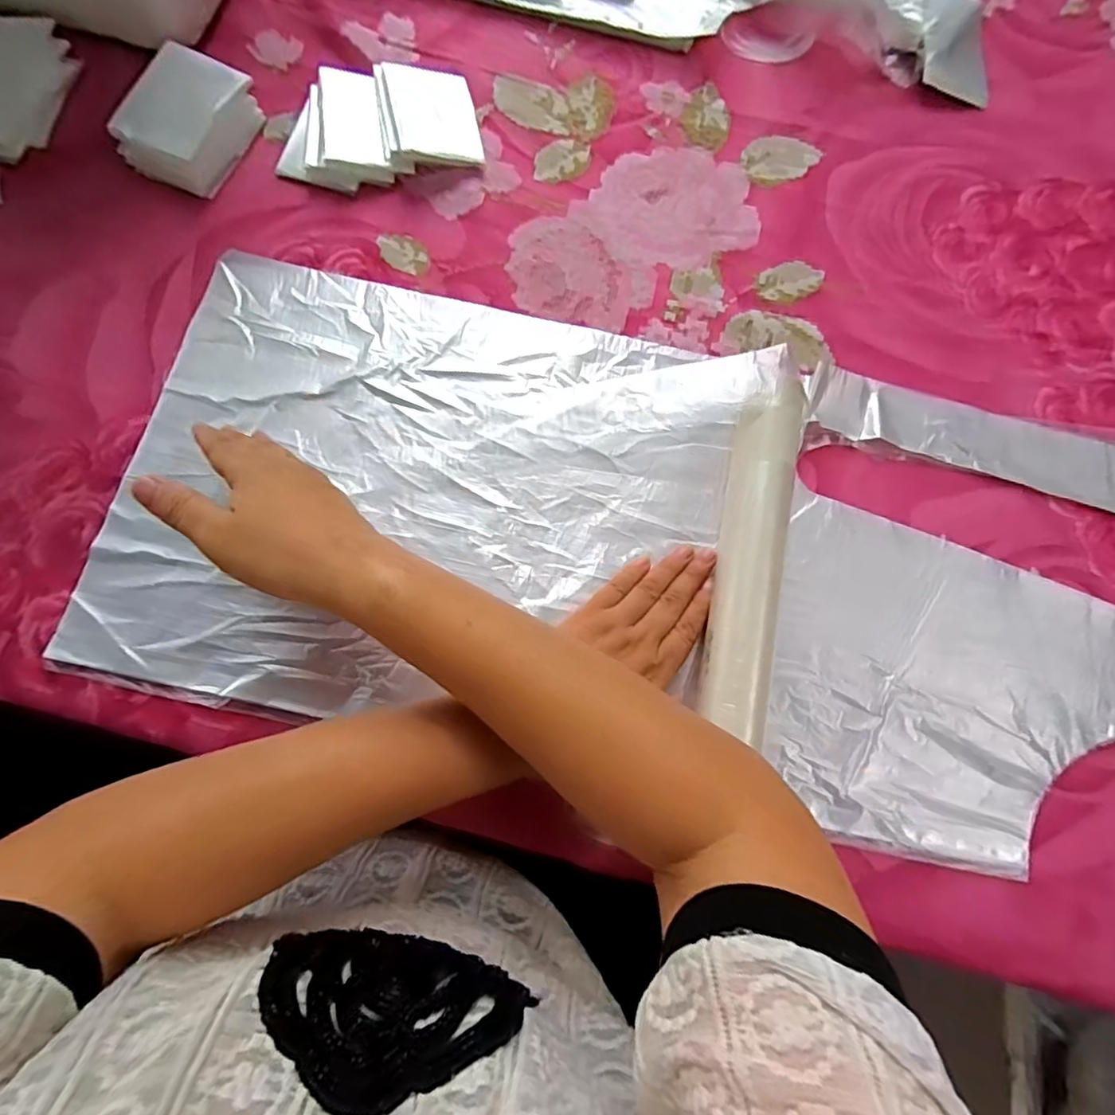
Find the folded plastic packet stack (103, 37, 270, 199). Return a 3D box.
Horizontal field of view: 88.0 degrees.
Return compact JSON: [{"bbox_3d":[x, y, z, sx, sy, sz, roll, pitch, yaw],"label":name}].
[{"bbox_3d":[-0.266,-0.319,0.416,0.065,0.032,0.093,19,77,3],"label":"folded plastic packet stack"}]

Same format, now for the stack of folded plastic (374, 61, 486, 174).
[{"bbox_3d":[-0.097,-0.331,0.437,0.071,0.014,0.079,-8,83,-19],"label":"stack of folded plastic"}]

